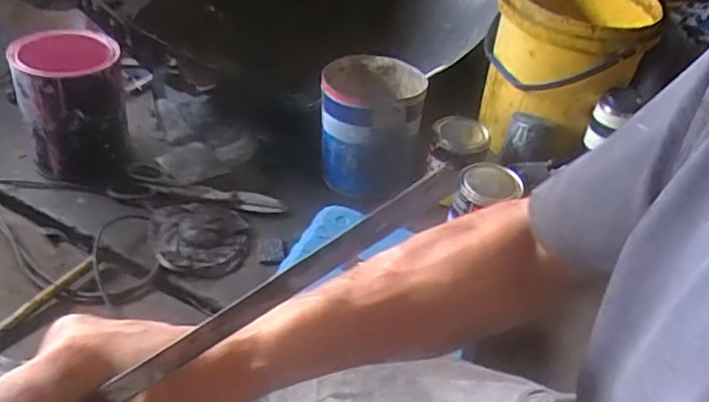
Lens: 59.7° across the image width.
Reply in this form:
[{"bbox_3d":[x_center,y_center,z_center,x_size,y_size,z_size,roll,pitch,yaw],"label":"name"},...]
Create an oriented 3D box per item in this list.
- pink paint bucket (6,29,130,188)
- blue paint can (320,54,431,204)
[{"bbox_3d":[-0.466,-0.152,1.032,0.158,0.208,0.191,-10,42,-19],"label":"pink paint bucket"},{"bbox_3d":[0.026,-0.136,1.091,0.170,0.188,0.164,6,40,-2],"label":"blue paint can"}]

